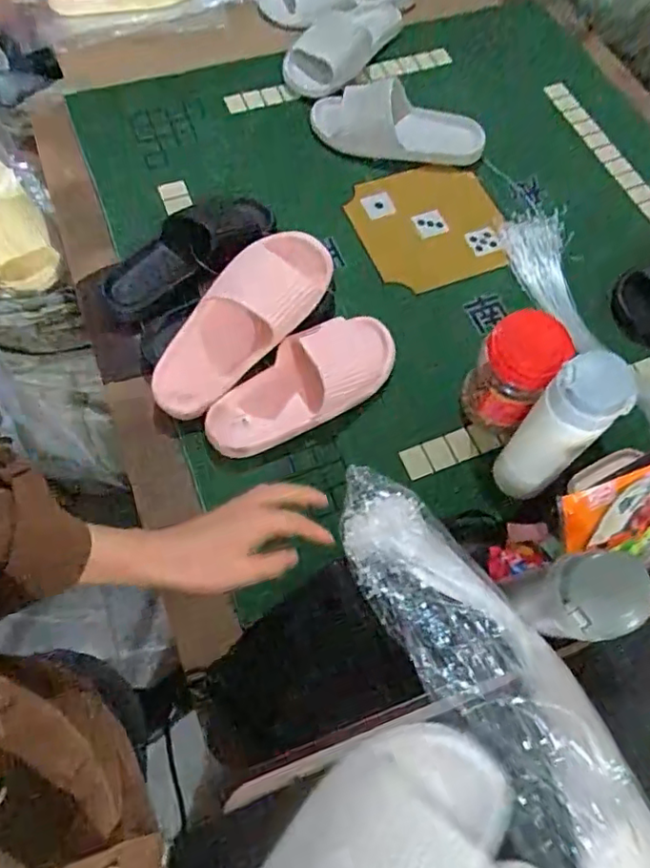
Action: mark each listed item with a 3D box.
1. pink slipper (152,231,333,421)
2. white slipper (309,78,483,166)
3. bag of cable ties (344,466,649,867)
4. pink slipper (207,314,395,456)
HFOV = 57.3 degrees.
[{"bbox_3d":[-0.104,-0.133,0.702,0.107,0.063,0.269,44,91,17],"label":"pink slipper"},{"bbox_3d":[0.114,-0.493,0.921,0.270,0.081,0.120,7,64,1],"label":"white slipper"},{"bbox_3d":[0.142,0.216,0.482,0.115,0.029,0.434,-30,60,2],"label":"bag of cable ties"},{"bbox_3d":[-0.023,-0.056,0.729,0.260,0.065,0.101,-33,69,-16],"label":"pink slipper"}]

